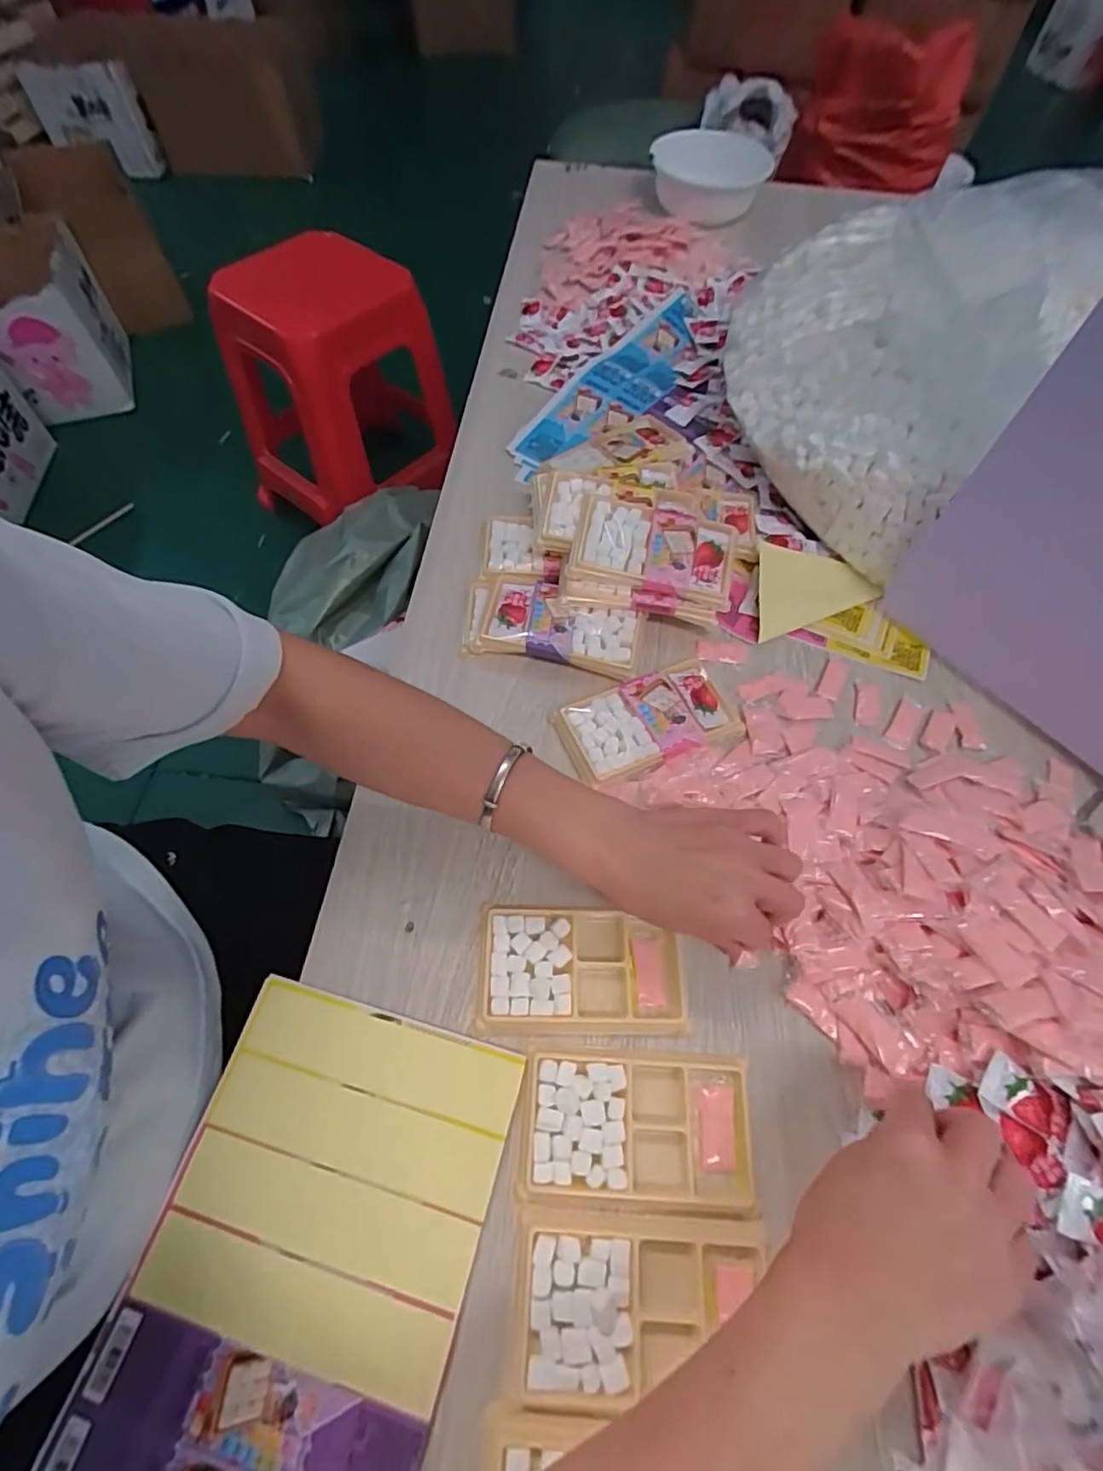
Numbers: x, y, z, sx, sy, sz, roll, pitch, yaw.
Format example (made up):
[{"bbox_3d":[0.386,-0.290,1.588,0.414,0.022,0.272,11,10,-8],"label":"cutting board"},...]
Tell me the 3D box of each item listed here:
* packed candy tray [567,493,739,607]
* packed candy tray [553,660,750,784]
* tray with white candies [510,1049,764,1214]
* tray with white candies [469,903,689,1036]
[{"bbox_3d":[0.086,-0.157,0.511,0.134,0.016,0.078,15,73,-1],"label":"packed candy tray"},{"bbox_3d":[0.075,-0.012,0.479,0.133,0.015,0.073,-20,62,-10],"label":"packed candy tray"},{"bbox_3d":[0.050,0.228,0.353,0.130,0.015,0.075,2,60,2],"label":"tray with white candies"},{"bbox_3d":[0.019,0.148,0.391,0.129,0.010,0.076,0,60,1],"label":"tray with white candies"}]

